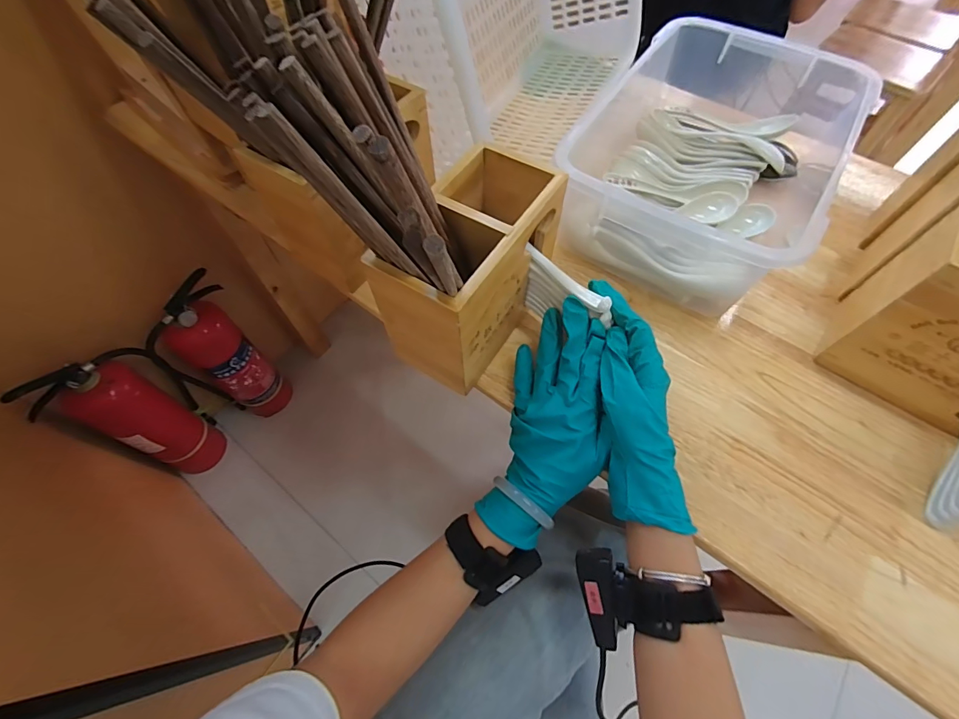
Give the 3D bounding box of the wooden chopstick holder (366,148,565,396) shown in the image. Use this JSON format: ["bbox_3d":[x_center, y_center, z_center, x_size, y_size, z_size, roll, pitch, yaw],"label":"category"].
[{"bbox_3d":[-0.008,-0.079,0.381,0.086,0.125,0.165,30,66,15],"label":"wooden chopstick holder"}]

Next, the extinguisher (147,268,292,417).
[{"bbox_3d":[-0.623,0.002,1.055,0.142,0.466,0.184,27,66,14],"label":"extinguisher"}]

